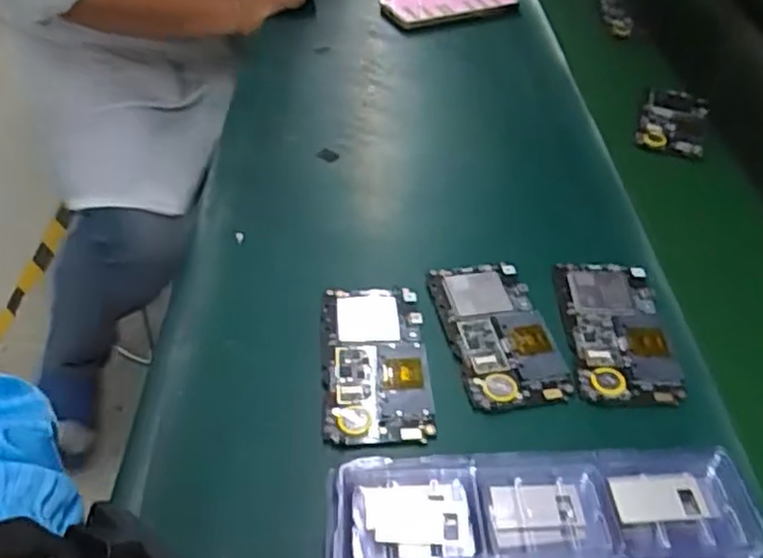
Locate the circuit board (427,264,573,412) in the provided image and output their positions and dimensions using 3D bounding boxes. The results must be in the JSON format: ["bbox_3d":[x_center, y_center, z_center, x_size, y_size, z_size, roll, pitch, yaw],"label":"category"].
[{"bbox_3d":[0.077,0.033,0.473,0.067,0.004,0.121,-9,44,-9],"label":"circuit board"}]

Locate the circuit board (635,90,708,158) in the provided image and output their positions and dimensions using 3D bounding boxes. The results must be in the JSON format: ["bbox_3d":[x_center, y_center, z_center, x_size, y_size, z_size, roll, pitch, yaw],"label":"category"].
[{"bbox_3d":[0.295,-0.159,0.712,0.062,0.019,0.127,16,46,16],"label":"circuit board"}]

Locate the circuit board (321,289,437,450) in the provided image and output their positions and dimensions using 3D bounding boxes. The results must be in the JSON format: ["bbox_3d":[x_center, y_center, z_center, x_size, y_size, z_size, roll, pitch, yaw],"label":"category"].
[{"bbox_3d":[-0.004,0.053,0.455,0.065,0.009,0.127,-2,43,-3],"label":"circuit board"}]

